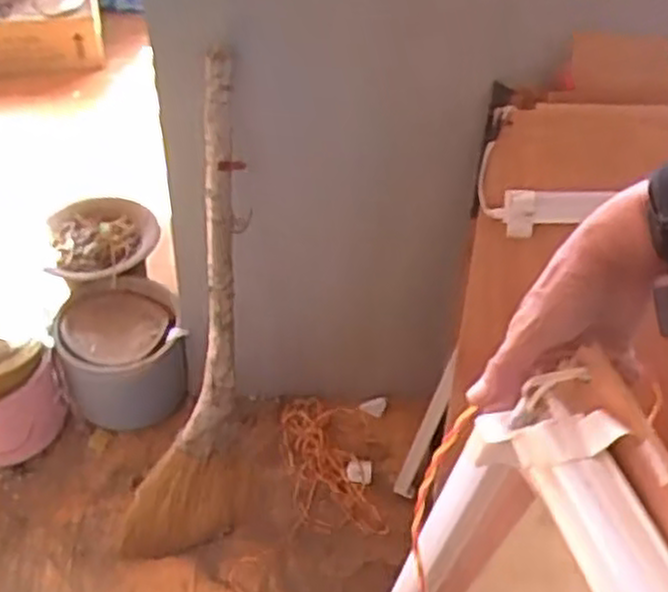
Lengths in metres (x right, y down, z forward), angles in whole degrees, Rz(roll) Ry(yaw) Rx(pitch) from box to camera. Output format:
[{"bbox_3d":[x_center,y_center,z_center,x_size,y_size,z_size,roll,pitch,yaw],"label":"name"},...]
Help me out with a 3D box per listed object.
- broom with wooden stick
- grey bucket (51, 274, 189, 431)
[{"bbox_3d":[-0.151,0.053,1.093,0.186,0.745,0.051,2,26,-28],"label":"broom with wooden stick"},{"bbox_3d":[-0.349,0.096,1.328,0.193,0.172,0.193,-13,50,-16],"label":"grey bucket"}]

